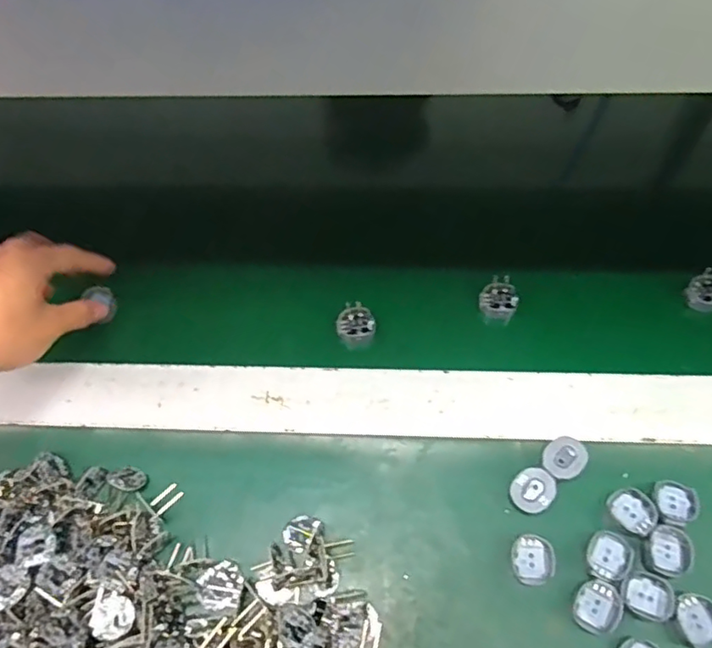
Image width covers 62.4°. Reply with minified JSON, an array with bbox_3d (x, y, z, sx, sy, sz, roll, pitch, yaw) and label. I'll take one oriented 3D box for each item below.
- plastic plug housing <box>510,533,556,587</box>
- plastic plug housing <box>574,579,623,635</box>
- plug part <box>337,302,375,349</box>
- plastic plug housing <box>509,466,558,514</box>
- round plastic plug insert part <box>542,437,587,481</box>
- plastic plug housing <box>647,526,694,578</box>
[{"bbox_3d":[0.110,0.147,0.366,0.026,0.006,0.029,-1,62,4],"label":"plastic plug housing"},{"bbox_3d":[0.143,0.167,0.347,0.025,0.005,0.029,24,67,15],"label":"plastic plug housing"},{"bbox_3d":[0.000,0.002,0.459,0.027,0.028,0.027,-2,62,3],"label":"plug part"},{"bbox_3d":[0.114,0.108,0.381,0.026,0.015,0.027,-2,62,3],"label":"plastic plug housing"},{"bbox_3d":[0.137,0.089,0.388,0.028,0.015,0.025,-41,67,-16],"label":"round plastic plug insert part"},{"bbox_3d":[0.192,0.139,0.360,0.025,0.006,0.028,9,63,8],"label":"plastic plug housing"}]

